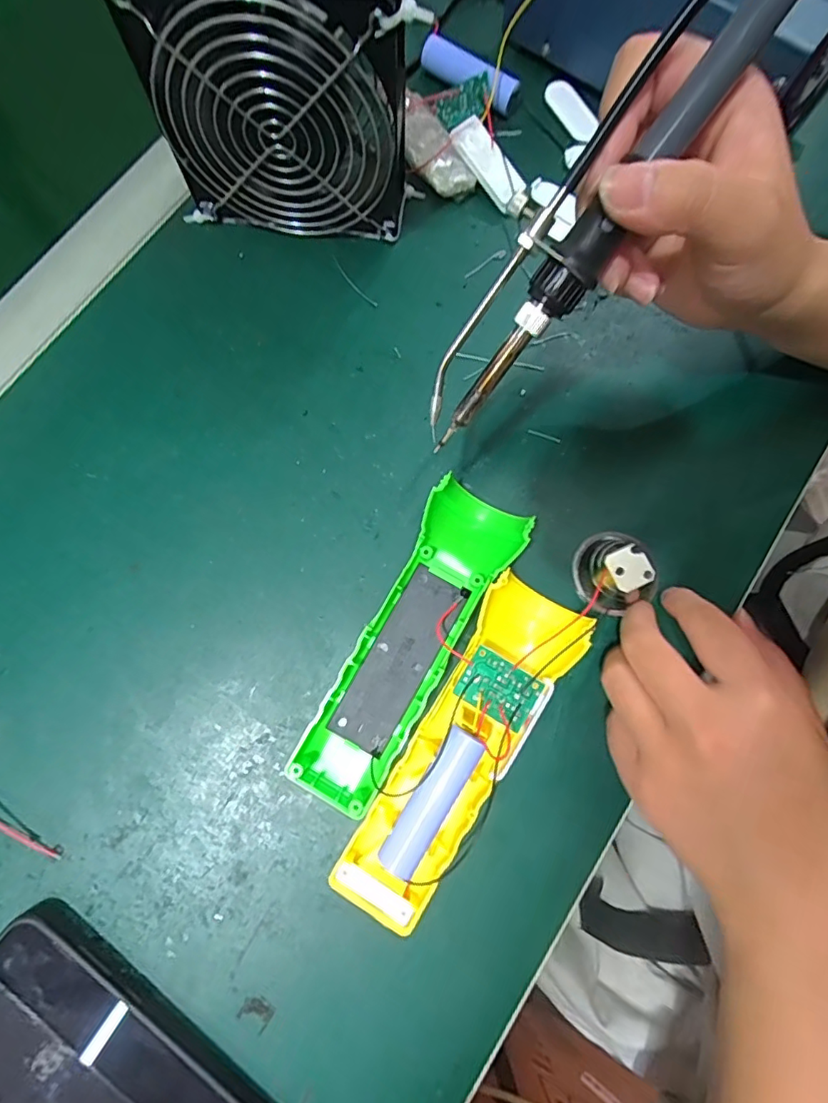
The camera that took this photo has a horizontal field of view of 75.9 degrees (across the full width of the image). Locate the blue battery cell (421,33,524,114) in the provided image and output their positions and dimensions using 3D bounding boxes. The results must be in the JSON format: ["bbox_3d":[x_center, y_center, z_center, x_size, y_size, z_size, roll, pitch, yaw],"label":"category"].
[{"bbox_3d":[0.035,-0.308,0.338,0.023,0.020,0.071,-44,83,-9],"label":"blue battery cell"}]

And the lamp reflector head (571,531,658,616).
[{"bbox_3d":[0.105,0.009,0.271,0.042,0.026,0.040,0,78,-1],"label":"lamp reflector head"}]

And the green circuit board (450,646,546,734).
[{"bbox_3d":[0.039,0.063,0.246,0.034,0.005,0.026,31,79,5],"label":"green circuit board"}]

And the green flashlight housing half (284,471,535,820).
[{"bbox_3d":[-0.003,0.044,0.263,0.048,0.027,0.165,31,79,5],"label":"green flashlight housing half"}]

